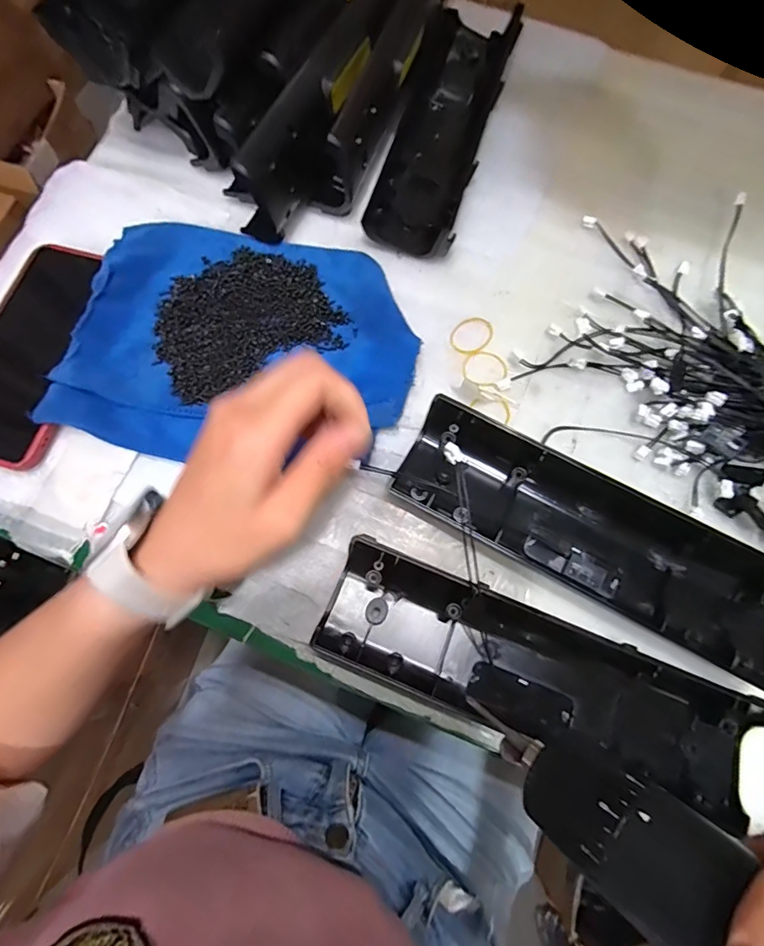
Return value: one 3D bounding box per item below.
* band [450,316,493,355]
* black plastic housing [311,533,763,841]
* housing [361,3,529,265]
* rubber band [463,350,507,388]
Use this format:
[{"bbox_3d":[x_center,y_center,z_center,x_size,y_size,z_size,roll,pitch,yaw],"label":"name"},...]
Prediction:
[{"bbox_3d":[0.065,-0.099,0.343,0.025,0.004,0.033,45,82,0],"label":"band"},{"bbox_3d":[0.086,0.113,0.267,0.244,0.031,0.071,22,74,6],"label":"black plastic housing"},{"bbox_3d":[0.051,-0.283,0.385,0.069,0.035,0.242,16,75,5],"label":"housing"},{"bbox_3d":[0.074,-0.074,0.336,0.030,0.005,0.028,0,74,0],"label":"rubber band"}]

